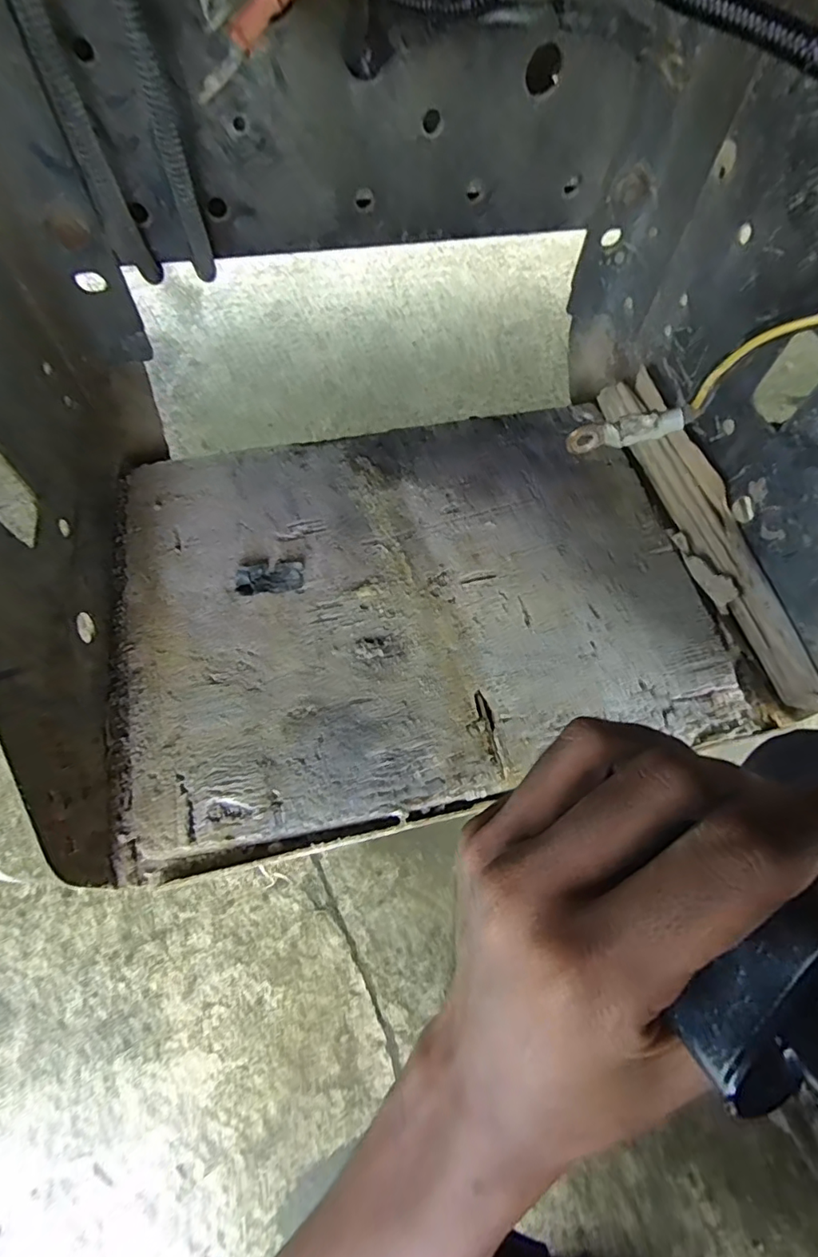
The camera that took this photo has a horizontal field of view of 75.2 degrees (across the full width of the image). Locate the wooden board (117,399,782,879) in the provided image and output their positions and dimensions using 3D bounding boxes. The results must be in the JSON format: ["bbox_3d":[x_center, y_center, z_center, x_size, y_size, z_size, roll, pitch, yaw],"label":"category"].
[{"bbox_3d":[0.006,-0.026,0.315,0.328,0.013,0.247,-10,62,-9],"label":"wooden board"}]

